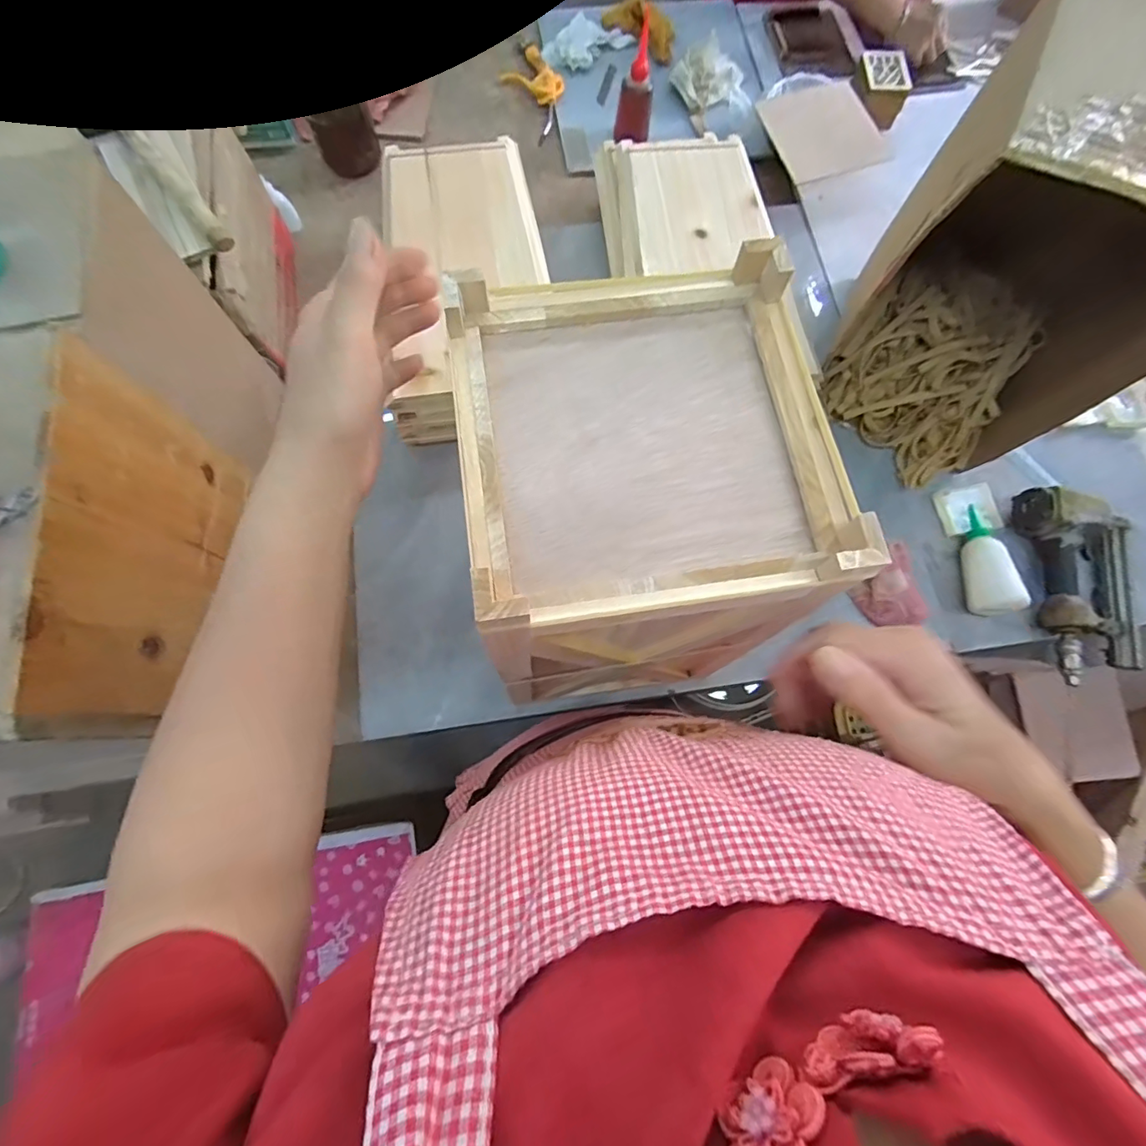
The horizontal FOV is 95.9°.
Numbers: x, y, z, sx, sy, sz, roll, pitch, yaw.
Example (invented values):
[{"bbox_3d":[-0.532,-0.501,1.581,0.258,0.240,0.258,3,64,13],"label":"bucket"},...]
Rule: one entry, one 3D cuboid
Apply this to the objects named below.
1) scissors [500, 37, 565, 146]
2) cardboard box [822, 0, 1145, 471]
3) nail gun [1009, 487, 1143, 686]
[{"bbox_3d":[-0.068,-0.902,0.957,0.097,0.018,0.227,-27,77,-8],"label":"scissors"},{"bbox_3d":[0.534,-0.368,0.617,0.290,0.364,0.274,25,76,5],"label":"cardboard box"},{"bbox_3d":[0.715,0.015,0.710,0.149,0.070,0.261,-1,75,-2],"label":"nail gun"}]

